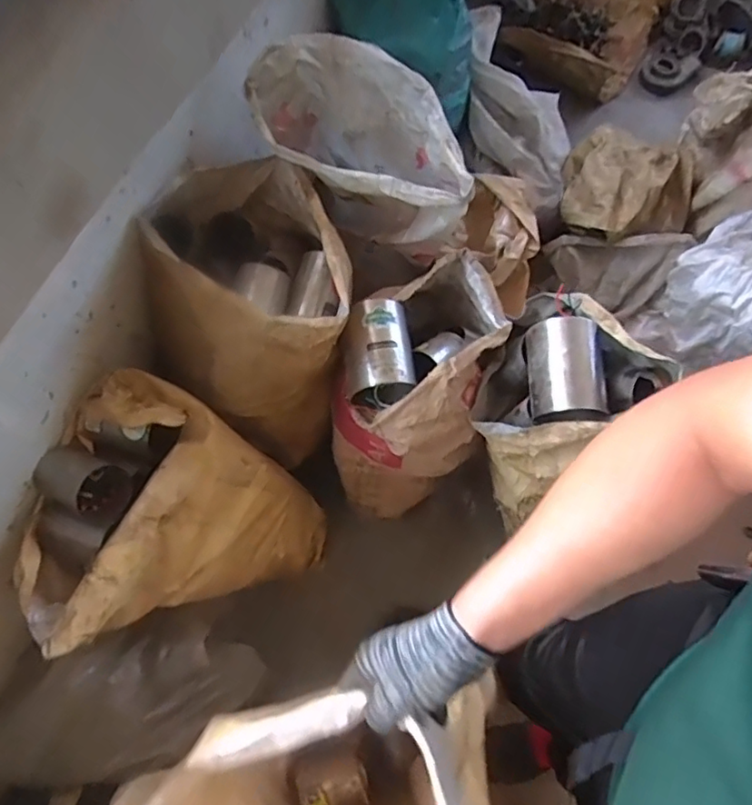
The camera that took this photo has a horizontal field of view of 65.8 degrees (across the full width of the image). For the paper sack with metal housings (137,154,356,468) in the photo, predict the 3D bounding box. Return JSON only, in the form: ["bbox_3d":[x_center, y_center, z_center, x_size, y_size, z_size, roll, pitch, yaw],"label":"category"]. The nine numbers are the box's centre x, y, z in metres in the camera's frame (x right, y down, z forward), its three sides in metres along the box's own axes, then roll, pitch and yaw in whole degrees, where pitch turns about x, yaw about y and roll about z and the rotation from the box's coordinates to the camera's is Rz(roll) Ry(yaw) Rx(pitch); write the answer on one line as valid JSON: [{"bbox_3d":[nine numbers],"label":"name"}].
[{"bbox_3d":[-0.237,-0.168,1.153,0.324,0.481,0.420,-11,68,-7],"label":"paper sack with metal housings"}]

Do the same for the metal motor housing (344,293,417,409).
[{"bbox_3d":[0.004,-0.084,1.034,0.121,0.098,0.177,-5,68,-5],"label":"metal motor housing"}]

